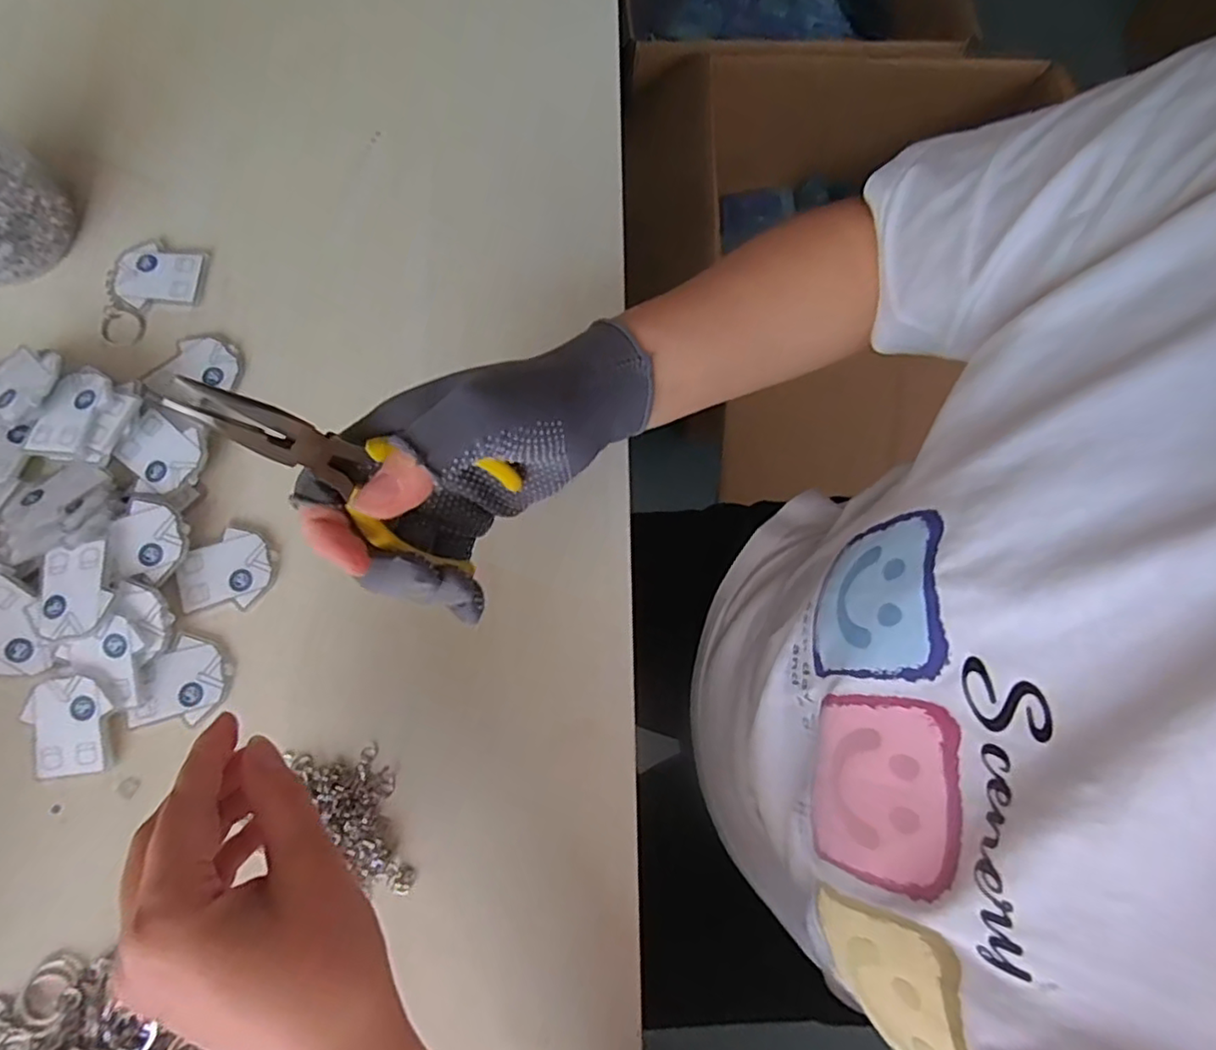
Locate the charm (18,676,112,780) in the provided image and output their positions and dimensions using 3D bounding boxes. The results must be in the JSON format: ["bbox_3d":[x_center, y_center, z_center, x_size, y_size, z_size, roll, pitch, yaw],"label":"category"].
[{"bbox_3d":[-0.274,0.103,0.327,0.040,0.004,0.049,-5,87,-6],"label":"charm"}]

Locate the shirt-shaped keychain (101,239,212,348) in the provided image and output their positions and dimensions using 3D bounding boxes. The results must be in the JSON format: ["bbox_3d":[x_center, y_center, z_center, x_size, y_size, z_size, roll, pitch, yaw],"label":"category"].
[{"bbox_3d":[-0.283,-0.145,0.399,0.057,0.004,0.070,1,75,-2],"label":"shirt-shaped keychain"}]

